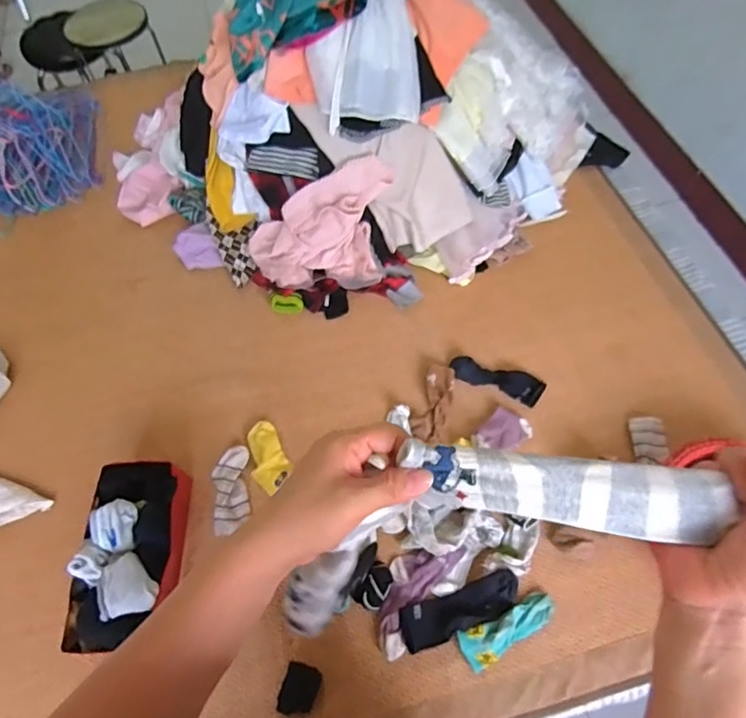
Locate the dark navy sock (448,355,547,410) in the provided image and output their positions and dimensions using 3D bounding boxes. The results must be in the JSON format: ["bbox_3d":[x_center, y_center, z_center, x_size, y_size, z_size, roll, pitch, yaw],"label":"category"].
[{"bbox_3d":[0.244,0.036,1.025,0.180,0.021,0.061,21,64,14],"label":"dark navy sock"}]

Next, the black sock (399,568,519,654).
[{"bbox_3d":[0.138,0.394,0.817,0.191,0.021,0.062,-19,62,-8],"label":"black sock"}]

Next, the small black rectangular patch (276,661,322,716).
[{"bbox_3d":[-0.110,0.496,0.779,0.052,0.019,0.066,16,63,11],"label":"small black rectangular patch"}]

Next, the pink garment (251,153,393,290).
[{"bbox_3d":[-0.115,-0.273,1.117,0.307,0.184,0.194,-4,61,0],"label":"pink garment"}]

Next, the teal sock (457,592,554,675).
[{"bbox_3d":[0.207,0.410,0.794,0.160,0.021,0.055,-27,63,-12],"label":"teal sock"}]

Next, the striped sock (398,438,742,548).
[{"bbox_3d":[0.122,0.087,0.338,0.201,0.013,0.046,6,95,7],"label":"striped sock"}]

